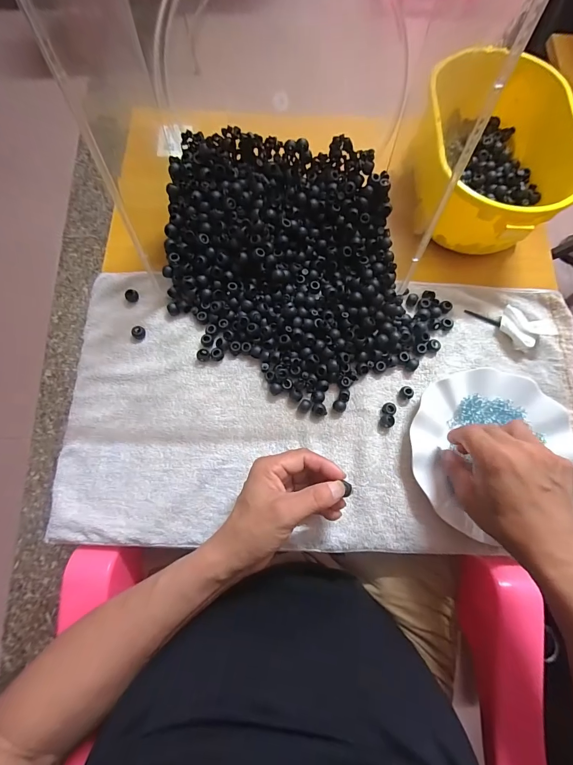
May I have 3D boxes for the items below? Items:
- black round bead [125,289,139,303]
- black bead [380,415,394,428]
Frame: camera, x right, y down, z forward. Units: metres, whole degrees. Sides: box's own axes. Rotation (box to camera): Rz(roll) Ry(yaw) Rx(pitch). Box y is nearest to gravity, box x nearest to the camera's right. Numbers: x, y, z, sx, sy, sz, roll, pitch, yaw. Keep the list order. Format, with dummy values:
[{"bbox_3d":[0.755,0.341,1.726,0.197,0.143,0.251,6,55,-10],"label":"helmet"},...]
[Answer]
[{"bbox_3d":[-0.193,-0.108,0.423,0.015,0.012,0.012,-37,79,-11],"label":"black round bead"},{"bbox_3d":[0.115,0.044,0.387,0.014,0.011,0.014,8,75,0],"label":"black bead"}]

